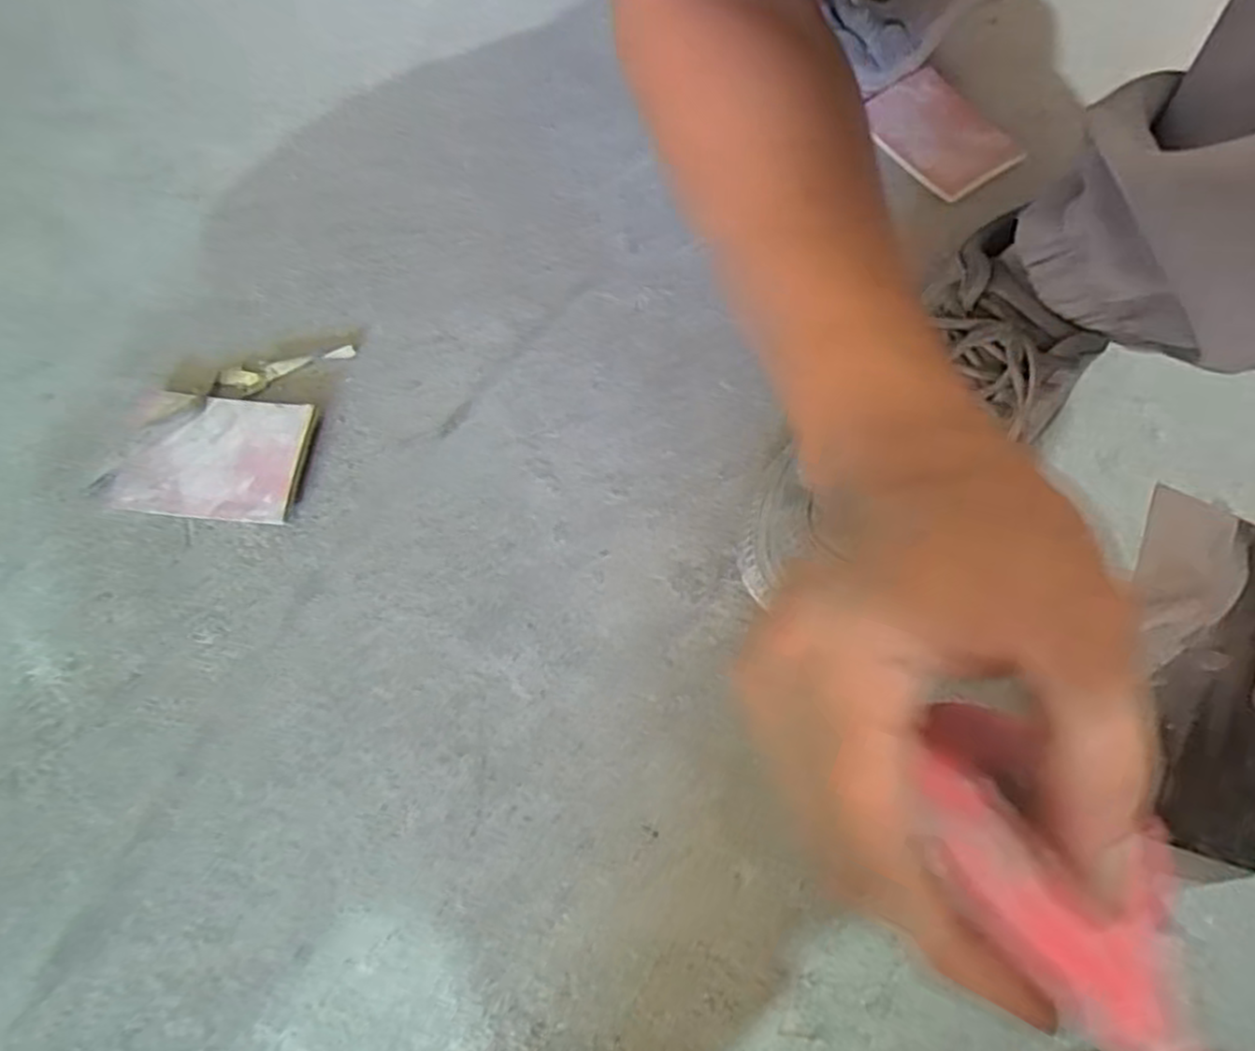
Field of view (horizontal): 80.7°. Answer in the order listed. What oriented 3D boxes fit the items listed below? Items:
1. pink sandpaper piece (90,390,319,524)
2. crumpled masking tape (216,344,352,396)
[{"bbox_3d":[-0.236,-0.041,0.418,0.102,0.009,0.074,7,68,-1],"label":"pink sandpaper piece"},{"bbox_3d":[-0.205,-0.093,0.446,0.078,0.007,0.020,-16,69,-5],"label":"crumpled masking tape"}]

